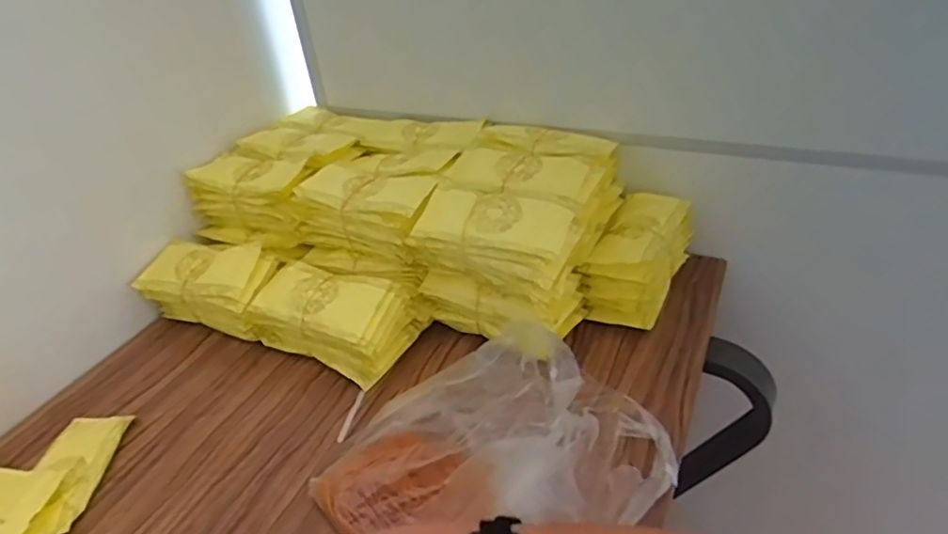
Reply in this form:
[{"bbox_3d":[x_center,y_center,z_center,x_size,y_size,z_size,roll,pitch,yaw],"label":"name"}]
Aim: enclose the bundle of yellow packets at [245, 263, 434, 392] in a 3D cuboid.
[{"bbox_3d":[-0.166,0.054,0.722,0.178,0.090,0.118,14,39,27],"label":"bundle of yellow packets"}]

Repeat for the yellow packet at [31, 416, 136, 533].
[{"bbox_3d":[-0.416,0.214,0.602,0.073,0.016,0.159,-6,34,0],"label":"yellow packet"}]

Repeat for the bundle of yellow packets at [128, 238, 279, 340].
[{"bbox_3d":[-0.344,0.024,0.783,0.182,0.090,0.094,8,37,20],"label":"bundle of yellow packets"}]

